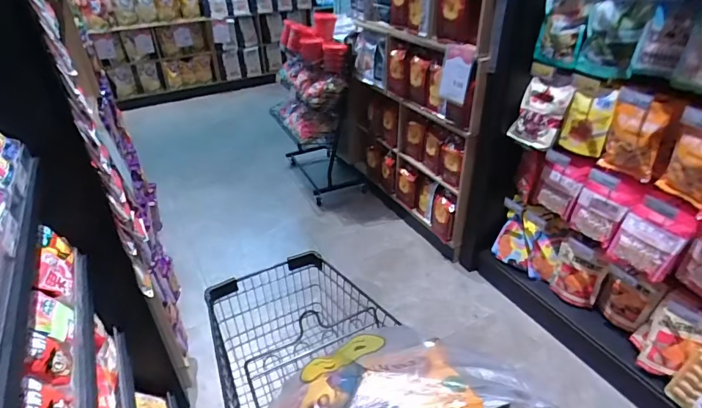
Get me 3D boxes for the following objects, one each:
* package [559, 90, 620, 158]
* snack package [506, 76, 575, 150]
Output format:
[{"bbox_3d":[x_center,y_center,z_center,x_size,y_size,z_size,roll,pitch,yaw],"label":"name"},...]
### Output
[{"bbox_3d":[0.850,-0.295,1.506,0.146,0.237,0.038,22,39,30],"label":"package"},{"bbox_3d":[0.725,-0.351,1.623,0.057,0.241,0.191,0,28,-36],"label":"snack package"}]

